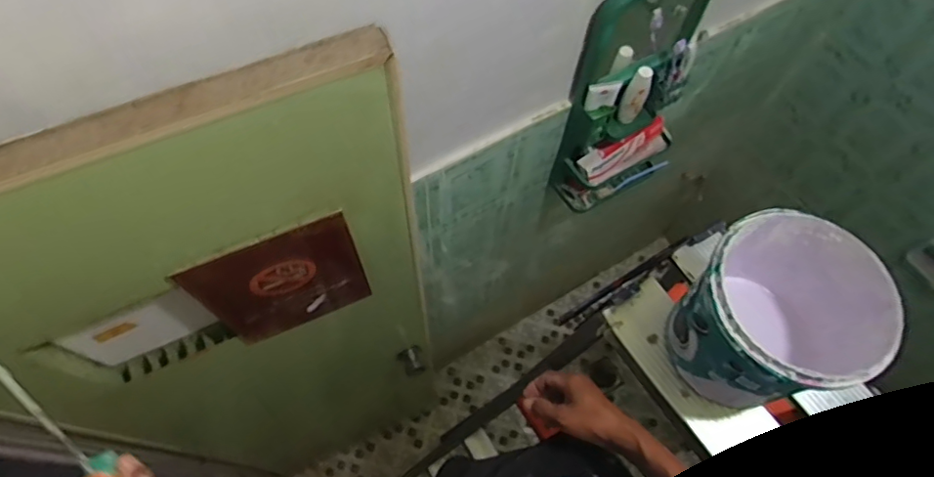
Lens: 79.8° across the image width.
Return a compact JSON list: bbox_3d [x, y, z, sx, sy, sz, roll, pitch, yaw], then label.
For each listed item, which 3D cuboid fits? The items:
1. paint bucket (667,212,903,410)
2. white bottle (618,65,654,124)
[{"bbox_3d":[0.298,0.084,0.575,0.158,0.172,0.152,1,65,-1],"label":"paint bucket"},{"bbox_3d":[0.324,-0.272,1.076,0.043,0.126,0.042,24,66,10],"label":"white bottle"}]

